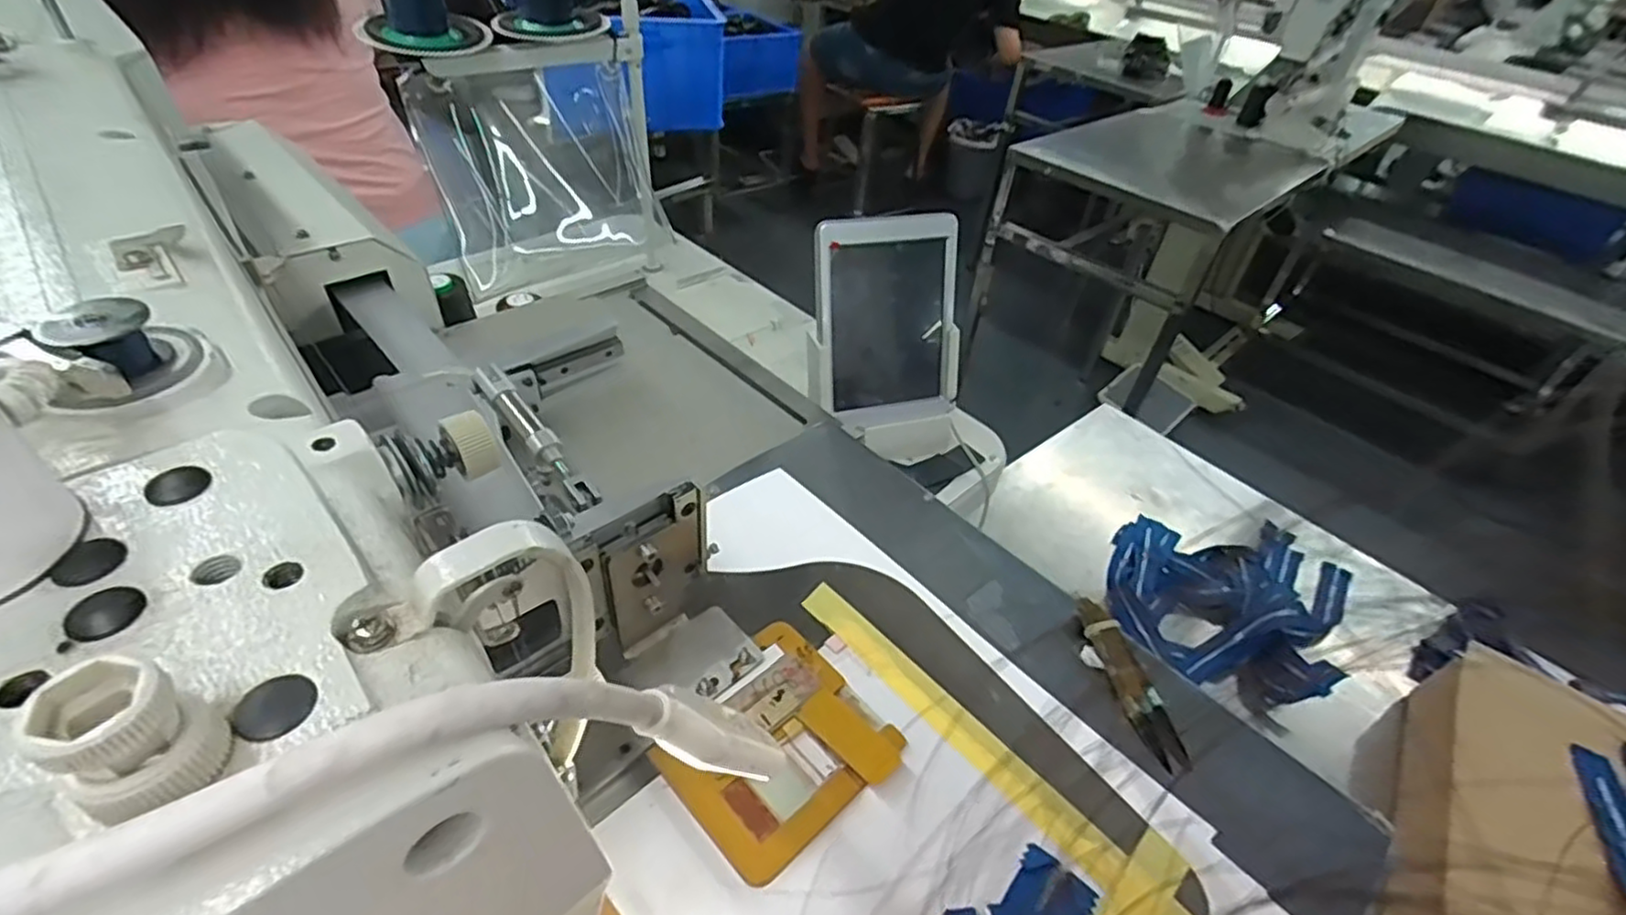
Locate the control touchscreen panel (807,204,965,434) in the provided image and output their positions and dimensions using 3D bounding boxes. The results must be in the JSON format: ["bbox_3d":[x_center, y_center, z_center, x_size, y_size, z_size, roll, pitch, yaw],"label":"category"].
[{"bbox_3d":[0.072,-0.134,0.713,0.158,0.212,0.027,-12,28,-14],"label":"control touchscreen panel"}]

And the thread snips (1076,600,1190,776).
[{"bbox_3d":[0.198,0.138,0.446,0.026,0.017,0.112,-8,44,-16],"label":"thread snips"}]

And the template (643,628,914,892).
[{"bbox_3d":[-0.021,0.155,0.393,0.113,0.017,0.109,-29,53,-33],"label":"template"}]

